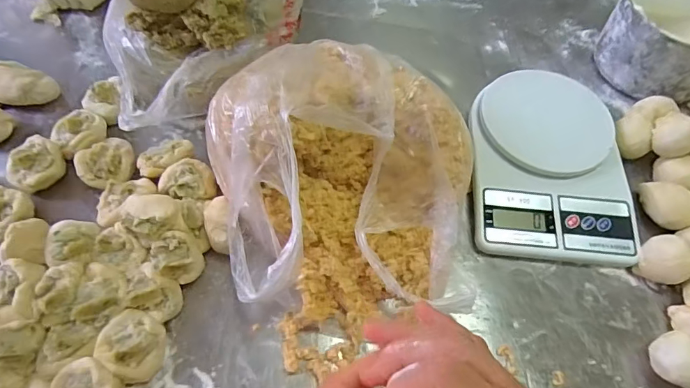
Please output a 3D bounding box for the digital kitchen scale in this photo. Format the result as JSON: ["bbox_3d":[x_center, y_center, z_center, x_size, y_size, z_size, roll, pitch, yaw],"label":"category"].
[{"bbox_3d":[0.208,-0.030,0.447,0.152,0.047,0.195,7,60,1],"label":"digital kitchen scale"}]

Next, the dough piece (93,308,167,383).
[{"bbox_3d":[-0.164,0.118,0.344,0.047,0.029,0.044,2,60,-3],"label":"dough piece"}]

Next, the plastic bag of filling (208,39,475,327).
[{"bbox_3d":[0.002,-0.020,0.381,0.210,0.125,0.233,-7,61,-8],"label":"plastic bag of filling"}]

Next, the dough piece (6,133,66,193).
[{"bbox_3d":[-0.290,-0.025,0.415,0.039,0.034,0.048,31,63,13],"label":"dough piece"}]

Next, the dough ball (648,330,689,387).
[{"bbox_3d":[0.273,0.137,0.359,0.034,0.036,0.044,-13,62,-11],"label":"dough ball"}]

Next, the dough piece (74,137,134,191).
[{"bbox_3d":[-0.227,-0.027,0.425,0.052,0.029,0.047,-39,69,-22],"label":"dough piece"}]

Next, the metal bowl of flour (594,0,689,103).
[{"bbox_3d":[0.386,-0.176,0.514,0.142,0.091,0.121,-29,66,-19],"label":"metal bowl of flour"}]

